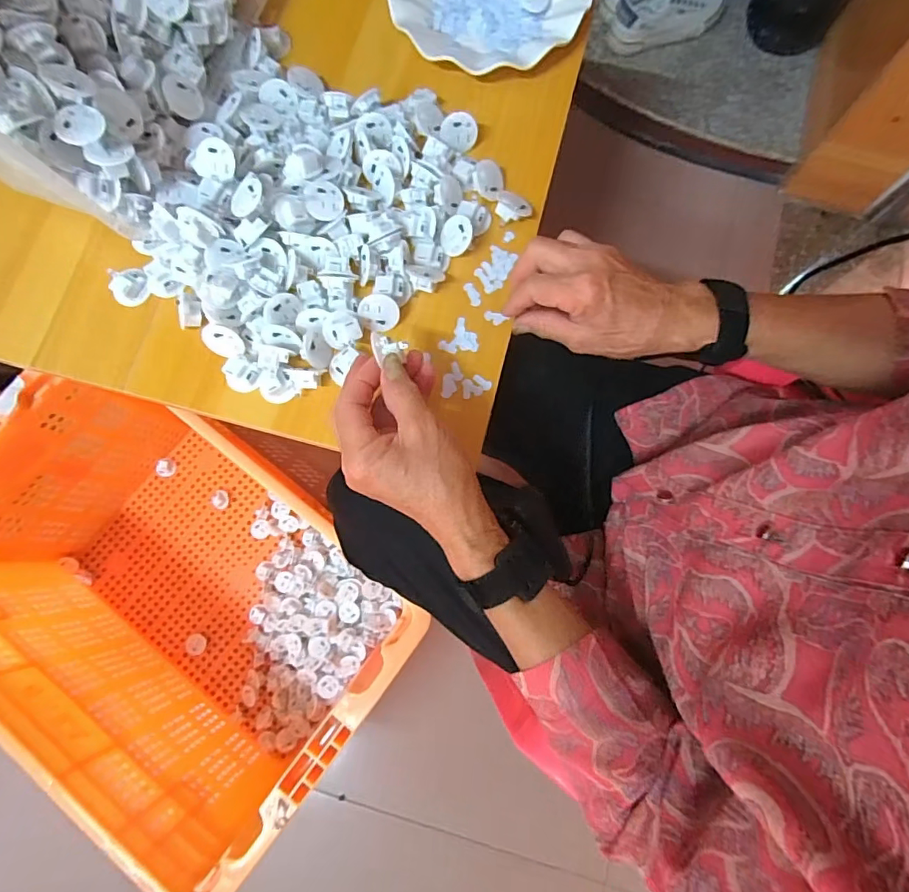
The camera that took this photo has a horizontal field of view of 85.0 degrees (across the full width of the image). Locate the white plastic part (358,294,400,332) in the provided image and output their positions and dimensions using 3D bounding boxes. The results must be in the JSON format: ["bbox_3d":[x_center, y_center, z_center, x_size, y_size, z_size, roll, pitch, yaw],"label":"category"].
[{"bbox_3d":[-0.063,-0.113,0.412,0.032,0.030,0.019,-14,35,1],"label":"white plastic part"}]

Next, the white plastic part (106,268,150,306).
[{"bbox_3d":[-0.272,-0.135,0.414,0.030,0.018,0.026,-39,80,-8],"label":"white plastic part"}]

